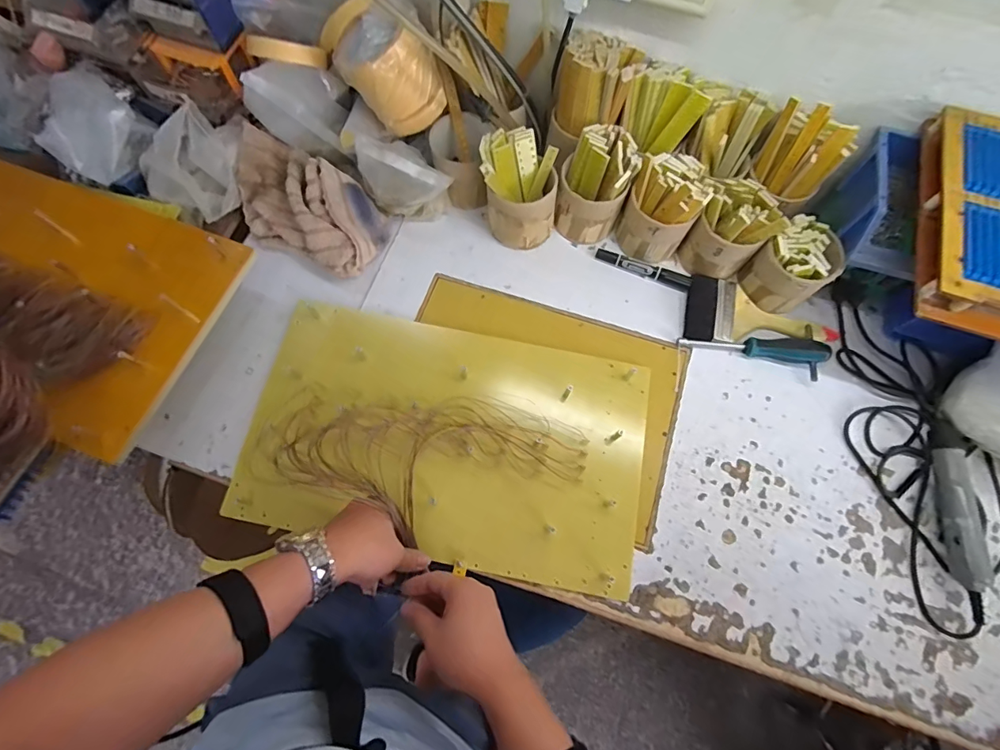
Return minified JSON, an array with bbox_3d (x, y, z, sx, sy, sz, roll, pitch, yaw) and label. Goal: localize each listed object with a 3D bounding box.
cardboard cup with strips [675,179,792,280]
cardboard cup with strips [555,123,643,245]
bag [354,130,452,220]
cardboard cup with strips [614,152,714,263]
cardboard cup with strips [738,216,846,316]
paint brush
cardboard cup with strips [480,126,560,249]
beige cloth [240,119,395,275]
[{"bbox_3d":[0.316,-0.201,0.642,0.090,0.110,0.095,1,71,-2],"label":"cardboard cup with strips"},{"bbox_3d":[0.133,-0.265,0.652,0.092,0.123,0.095,1,71,-2],"label":"cardboard cup with strips"},{"bbox_3d":[-0.136,-0.278,0.667,0.130,0.090,0.070,4,71,0],"label":"bag"},{"bbox_3d":[0.224,-0.230,0.644,0.093,0.126,0.085,1,71,-2],"label":"cardboard cup with strips"},{"bbox_3d":[0.397,-0.147,0.630,0.088,0.098,0.087,1,71,-2],"label":"cardboard cup with strips"},{"bbox_3d":[0.373,-0.080,0.656,0.206,0.020,0.096,12,71,2],"label":"paint brush"},{"bbox_3d":[0.028,-0.257,0.647,0.102,0.128,0.107,1,71,-2],"label":"cardboard cup with strips"},{"bbox_3d":[-0.278,-0.242,0.654,0.245,0.085,0.127,30,73,8],"label":"beige cloth"}]

